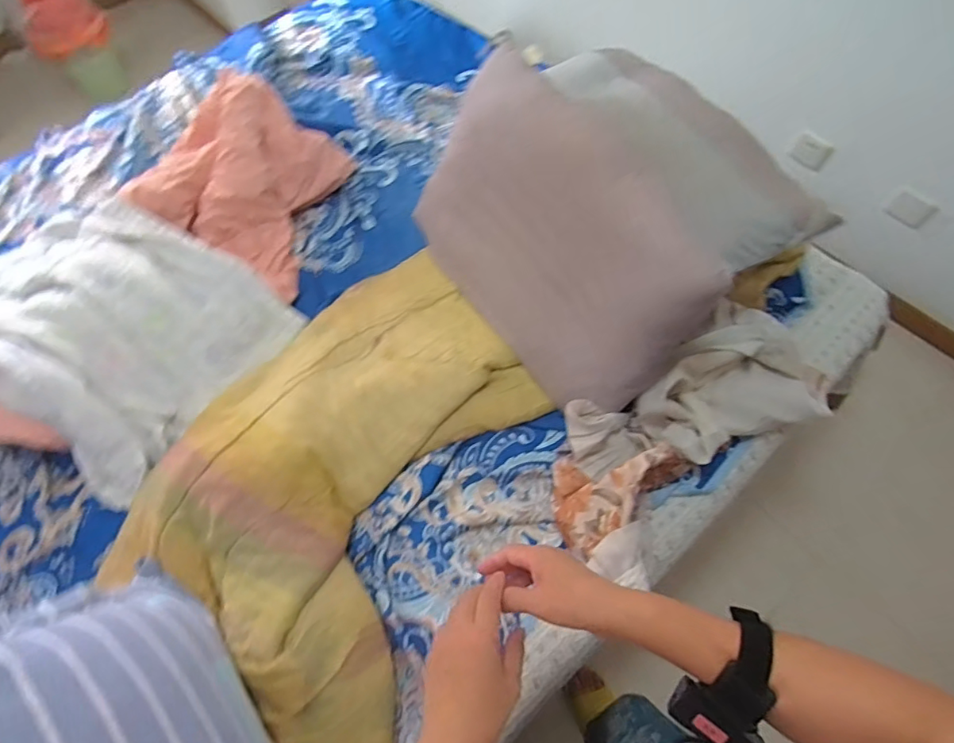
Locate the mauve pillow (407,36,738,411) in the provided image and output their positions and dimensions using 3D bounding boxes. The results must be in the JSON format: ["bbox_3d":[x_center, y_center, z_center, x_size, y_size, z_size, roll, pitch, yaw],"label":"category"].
[{"bbox_3d":[0.124,-0.261,0.962,0.130,0.412,0.672,-16,61,-37],"label":"mauve pillow"}]

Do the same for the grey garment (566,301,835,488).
[{"bbox_3d":[0.397,0.046,0.929,0.486,0.150,0.215,-21,65,-8],"label":"grey garment"}]

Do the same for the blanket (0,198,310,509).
[{"bbox_3d":[-0.809,-0.103,1.023,0.726,0.154,0.535,28,68,15],"label":"blanket"}]

